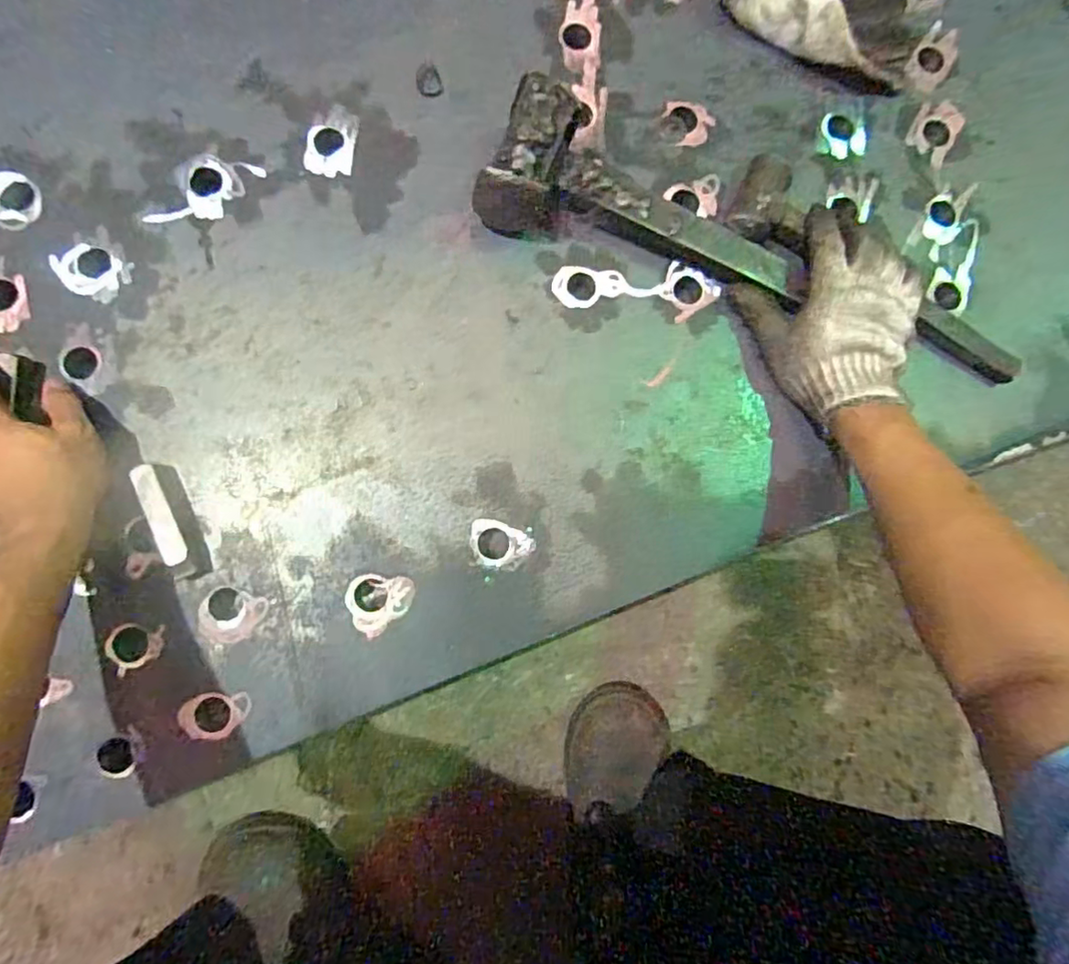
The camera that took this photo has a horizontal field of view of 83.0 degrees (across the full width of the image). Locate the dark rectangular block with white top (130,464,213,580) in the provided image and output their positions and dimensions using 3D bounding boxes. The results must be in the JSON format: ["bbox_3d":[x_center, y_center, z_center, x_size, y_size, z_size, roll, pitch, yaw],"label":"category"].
[{"bbox_3d":[-0.261,0.028,0.438,0.025,0.023,0.086,-23,88,-7],"label":"dark rectangular block with white top"}]

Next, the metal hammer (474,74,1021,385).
[{"bbox_3d":[0.179,-0.182,0.487,0.446,0.066,0.108,16,84,-10],"label":"metal hammer"}]

